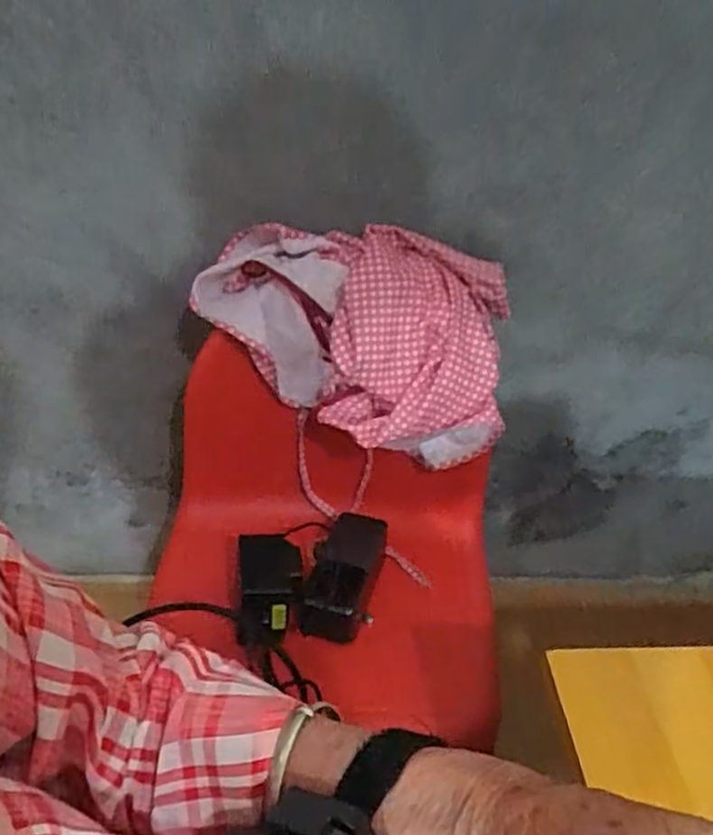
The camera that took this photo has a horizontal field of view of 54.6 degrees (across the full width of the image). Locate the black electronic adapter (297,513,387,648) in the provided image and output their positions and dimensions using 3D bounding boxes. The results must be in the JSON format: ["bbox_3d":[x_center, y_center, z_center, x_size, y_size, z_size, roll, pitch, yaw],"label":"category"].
[{"bbox_3d":[-0.010,0.152,0.691,0.068,0.042,0.141,10,39,4],"label":"black electronic adapter"}]

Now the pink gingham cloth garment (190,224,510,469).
[{"bbox_3d":[0.006,-0.093,0.683,0.317,0.208,0.074,21,-3,2],"label":"pink gingham cloth garment"}]

